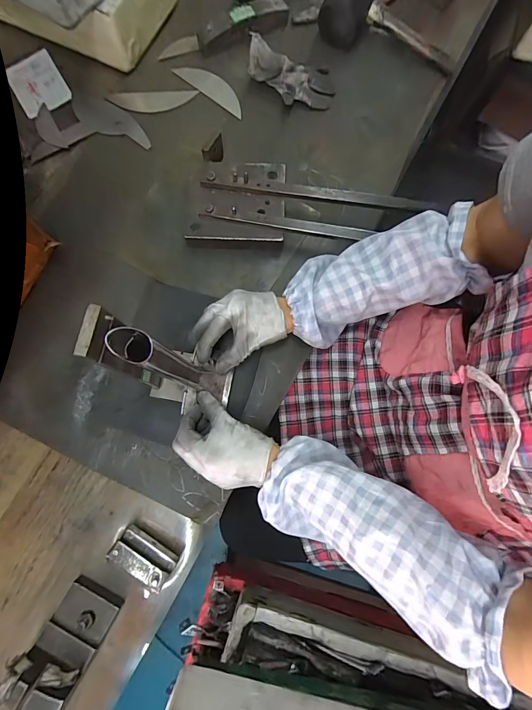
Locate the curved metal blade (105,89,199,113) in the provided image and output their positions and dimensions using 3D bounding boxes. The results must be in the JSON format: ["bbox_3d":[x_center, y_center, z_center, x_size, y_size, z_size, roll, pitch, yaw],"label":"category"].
[{"bbox_3d":[-0.186,-0.415,0.563,0.142,0.006,0.043,-6,79,-2],"label":"curved metal blade"}]

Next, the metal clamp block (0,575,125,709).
[{"bbox_3d":[-0.216,0.314,0.371,0.068,0.072,0.097,26,79,4],"label":"metal clamp block"}]

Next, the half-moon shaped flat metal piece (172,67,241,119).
[{"bbox_3d":[-0.088,-0.439,0.563,0.133,0.005,0.034,37,94,4],"label":"half-moon shaped flat metal piece"}]

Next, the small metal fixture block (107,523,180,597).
[{"bbox_3d":[-0.140,0.232,0.398,0.069,0.057,0.030,34,80,6],"label":"small metal fixture block"}]

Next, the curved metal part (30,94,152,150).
[{"bbox_3d":[-0.276,-0.378,0.553,0.188,0.005,0.093,5,80,4],"label":"curved metal part"}]

